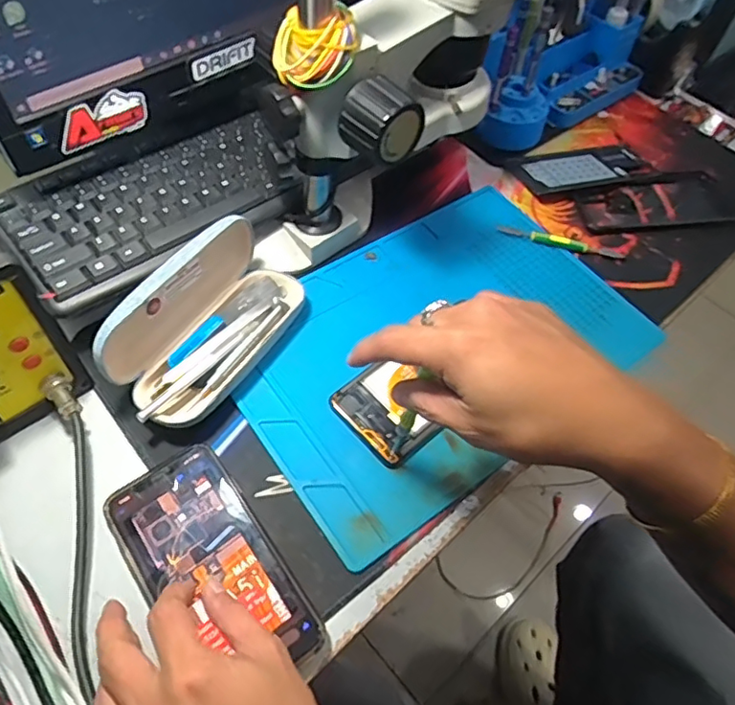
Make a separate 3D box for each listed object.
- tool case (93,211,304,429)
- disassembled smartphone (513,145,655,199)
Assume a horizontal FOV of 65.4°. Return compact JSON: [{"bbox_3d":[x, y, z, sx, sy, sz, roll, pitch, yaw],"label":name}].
[{"bbox_3d":[-0.118,-0.025,0.430,0.085,0.080,0.154,29,59,14],"label":"tool case"},{"bbox_3d":[0.231,-0.197,0.610,0.148,0.011,0.061,-16,59,-15],"label":"disassembled smartphone"}]

